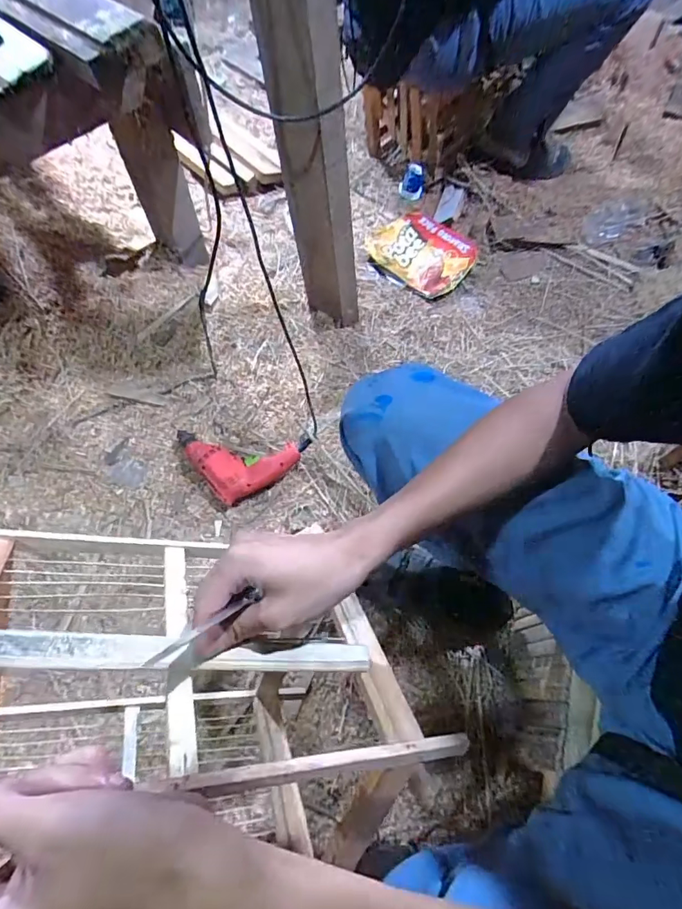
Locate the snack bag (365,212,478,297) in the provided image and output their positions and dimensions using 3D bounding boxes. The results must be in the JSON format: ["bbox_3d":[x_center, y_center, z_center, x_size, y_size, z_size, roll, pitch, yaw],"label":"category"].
[{"bbox_3d":[0.224,-0.572,1.282,0.223,0.039,0.308,-39,65,-16],"label":"snack bag"}]

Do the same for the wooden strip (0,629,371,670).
[{"bbox_3d":[-0.097,0.132,0.308,0.261,0.004,0.021,13,42,-24],"label":"wooden strip"}]

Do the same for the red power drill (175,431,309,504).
[{"bbox_3d":[-0.219,0.030,0.954,0.287,0.067,0.146,6,61,6],"label":"red power drill"}]

